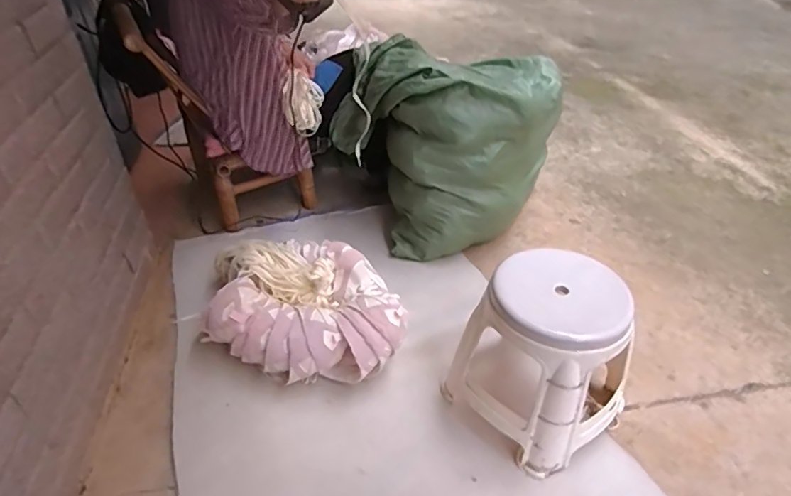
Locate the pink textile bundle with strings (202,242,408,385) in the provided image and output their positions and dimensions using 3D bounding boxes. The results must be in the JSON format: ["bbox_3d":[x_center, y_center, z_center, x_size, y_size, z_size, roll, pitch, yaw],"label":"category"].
[{"bbox_3d":[-0.214,0.134,1.186,0.413,0.176,0.389,-1,38,1],"label":"pink textile bundle with strings"}]

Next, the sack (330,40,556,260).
[{"bbox_3d":[0.200,-0.325,1.533,0.609,0.527,0.484,-30,46,-31],"label":"sack"}]

